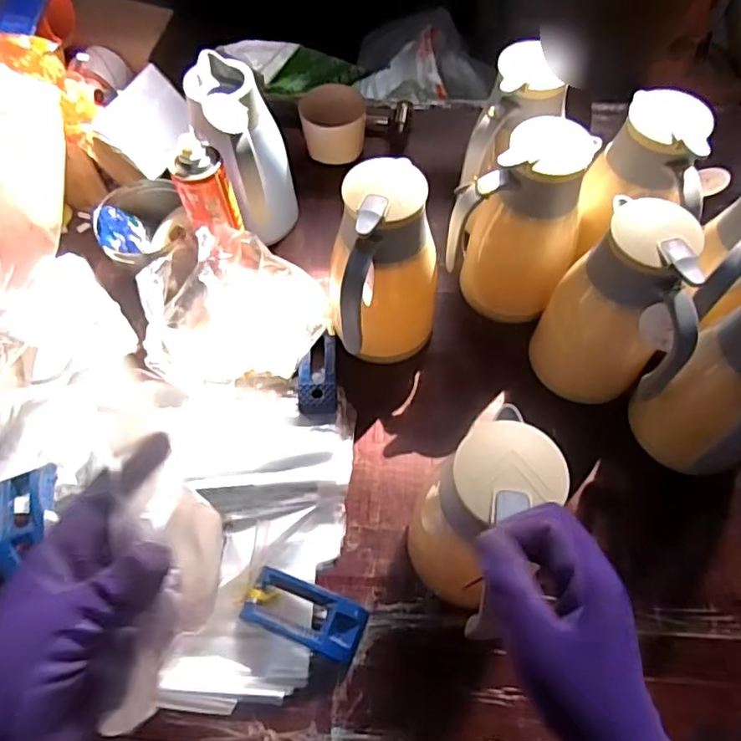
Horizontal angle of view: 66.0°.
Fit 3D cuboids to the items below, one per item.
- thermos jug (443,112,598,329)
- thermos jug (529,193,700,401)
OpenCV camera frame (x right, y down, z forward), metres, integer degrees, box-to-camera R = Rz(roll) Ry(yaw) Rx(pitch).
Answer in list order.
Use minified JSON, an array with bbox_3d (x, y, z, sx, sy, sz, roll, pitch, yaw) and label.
[{"bbox_3d":[0.188,-0.182,0.717,0.145,0.228,0.134,0,61,1],"label":"thermos jug"},{"bbox_3d":[0.280,-0.063,0.647,0.146,0.229,0.126,24,64,14],"label":"thermos jug"}]

